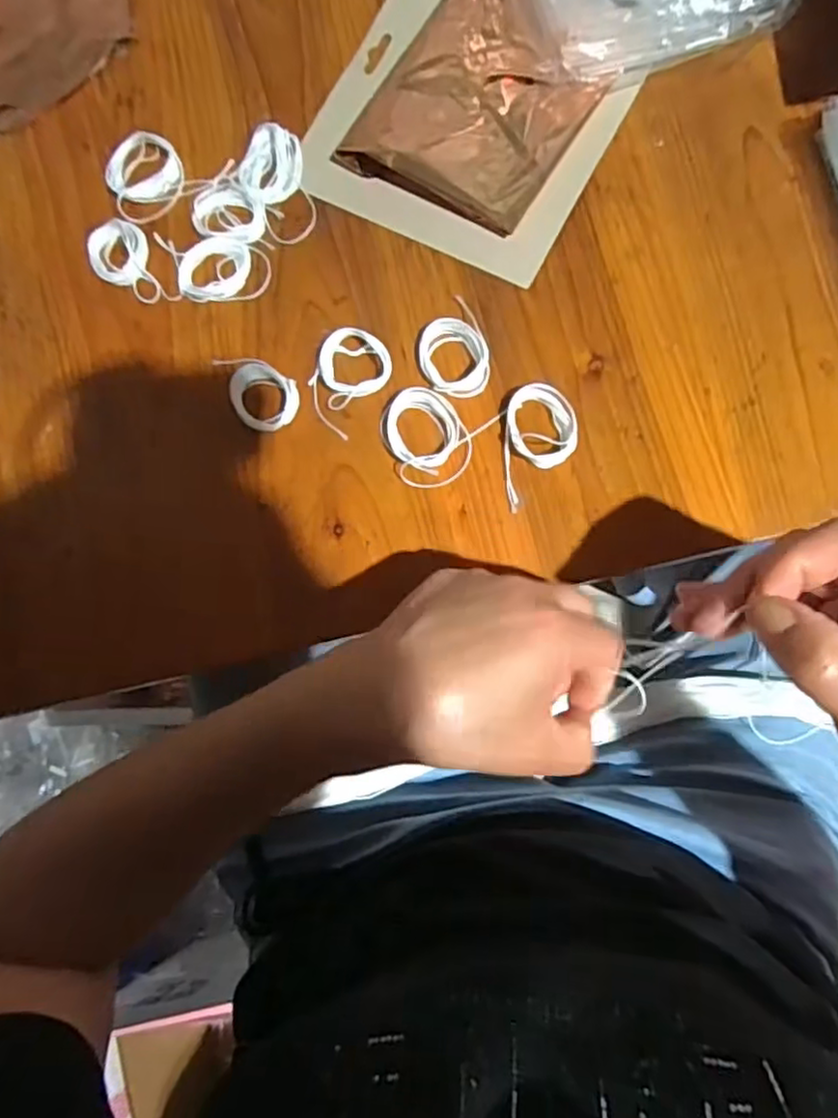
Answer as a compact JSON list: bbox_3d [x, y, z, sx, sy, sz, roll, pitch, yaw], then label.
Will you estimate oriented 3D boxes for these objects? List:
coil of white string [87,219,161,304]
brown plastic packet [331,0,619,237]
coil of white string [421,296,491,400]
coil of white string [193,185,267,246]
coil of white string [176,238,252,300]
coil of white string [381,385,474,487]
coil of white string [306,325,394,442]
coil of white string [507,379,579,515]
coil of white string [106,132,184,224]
[{"bbox_3d":[-0.171,-0.176,0.388,0.056,0.010,0.034,32,86,13],"label":"coil of white string"},{"bbox_3d":[0.039,-0.263,0.375,0.114,0.016,0.143,33,86,13],"label":"brown plastic packet"},{"bbox_3d":[0.018,-0.113,0.355,0.035,0.012,0.054,-15,77,6],"label":"coil of white string"},{"bbox_3d":[-0.110,-0.200,0.385,0.044,0.005,0.033,10,81,11],"label":"coil of white string"},{"bbox_3d":[-0.117,-0.167,0.381,0.039,0.004,0.037,-2,79,9],"label":"coil of white string"},{"bbox_3d":[0.003,-0.065,0.350,0.040,0.011,0.052,-28,76,3],"label":"coil of white string"},{"bbox_3d":[-0.041,-0.099,0.361,0.040,0.012,0.052,37,87,14],"label":"coil of white string"},{"bbox_3d":[0.063,-0.059,0.343,0.036,0.011,0.063,-1,79,9],"label":"coil of white string"},{"bbox_3d":[-0.163,-0.228,0.397,0.042,0.009,0.054,-23,77,4],"label":"coil of white string"}]

